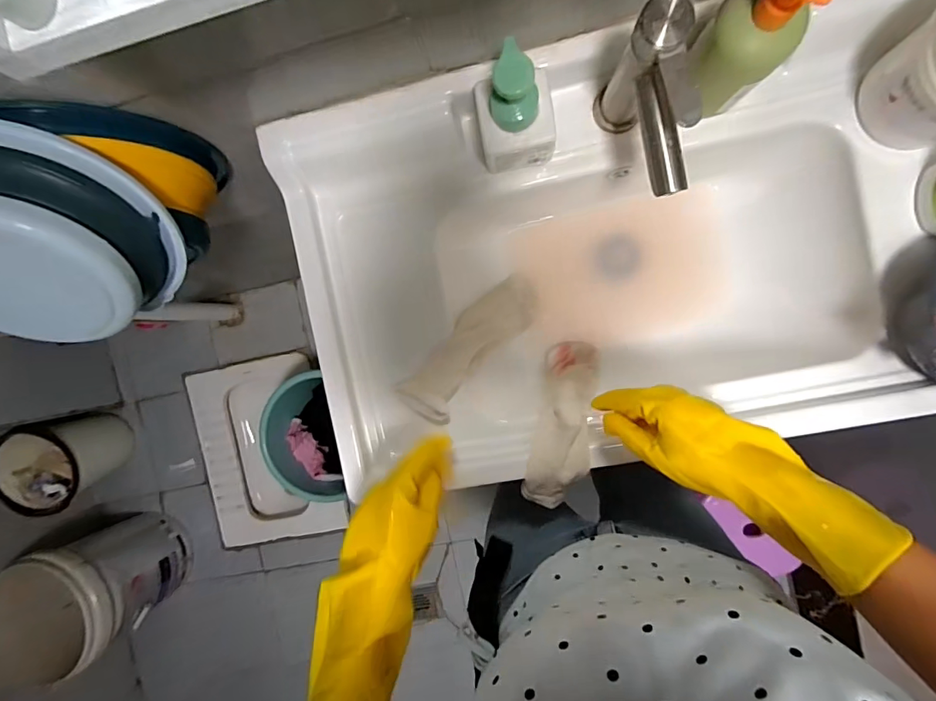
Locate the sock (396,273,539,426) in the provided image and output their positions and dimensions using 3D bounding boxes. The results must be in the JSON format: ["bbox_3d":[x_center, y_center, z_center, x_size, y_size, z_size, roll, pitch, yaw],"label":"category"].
[{"bbox_3d":[0.017,-0.016,0.597,0.070,0.042,0.249,42,62,3],"label":"sock"}]

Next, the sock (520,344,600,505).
[{"bbox_3d":[0.123,0.074,0.580,0.063,0.209,0.112,14,138,6],"label":"sock"}]

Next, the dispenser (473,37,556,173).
[{"bbox_3d":[0.044,-0.241,0.458,0.084,0.138,0.075,-10,92,7],"label":"dispenser"}]

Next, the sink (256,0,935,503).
[{"bbox_3d":[0.190,-0.112,0.562,0.761,0.193,0.442,-11,92,7],"label":"sink"}]

